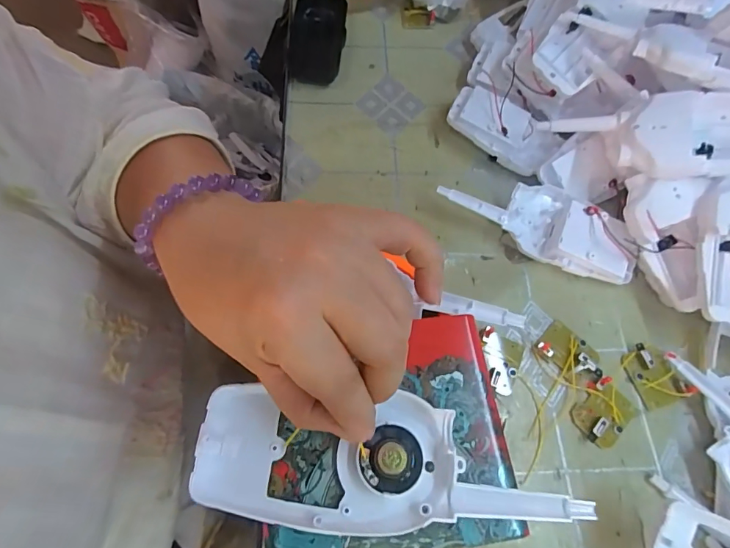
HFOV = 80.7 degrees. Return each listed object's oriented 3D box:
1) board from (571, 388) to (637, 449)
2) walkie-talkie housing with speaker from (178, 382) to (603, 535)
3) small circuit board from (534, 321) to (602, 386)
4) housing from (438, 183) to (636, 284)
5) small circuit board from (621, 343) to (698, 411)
[{"bbox_3d":[0.170,0.099,0.305,0.043,0.007,0.033,-41,73,-19],"label":"board"},{"bbox_3d":[0.009,0.085,0.190,0.165,0.015,0.056,7,65,4],"label":"walkie-talkie housing with speaker"},{"bbox_3d":[0.154,0.059,0.321,0.035,0.007,0.045,-38,73,-18],"label":"small circuit board"},{"bbox_3d":[0.146,-0.043,0.357,0.155,0.029,0.061,32,68,11],"label":"housing"},{"bbox_3d":[0.214,0.075,0.317,0.034,0.009,0.044,-18,67,-11],"label":"small circuit board"}]

